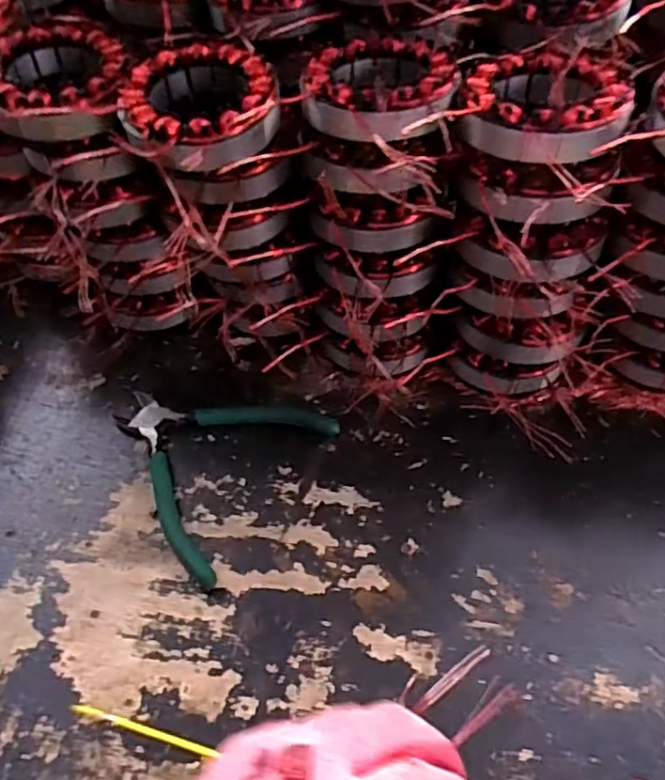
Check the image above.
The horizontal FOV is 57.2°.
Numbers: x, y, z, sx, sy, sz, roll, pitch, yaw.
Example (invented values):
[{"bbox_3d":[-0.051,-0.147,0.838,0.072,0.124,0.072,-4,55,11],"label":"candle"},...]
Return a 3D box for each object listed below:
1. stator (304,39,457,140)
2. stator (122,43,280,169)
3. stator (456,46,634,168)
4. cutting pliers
[{"bbox_3d":[0.026,-0.166,0.339,0.082,0.029,0.089,13,56,13],"label":"stator"},{"bbox_3d":[-0.076,-0.158,0.343,0.085,0.028,0.080,-2,54,2],"label":"stator"},{"bbox_3d":[0.114,-0.154,0.321,0.085,0.025,0.088,-2,54,2],"label":"stator"},{"bbox_3d":[-0.088,0.037,0.406,0.135,0.017,0.134,29,61,22],"label":"cutting pliers"}]

